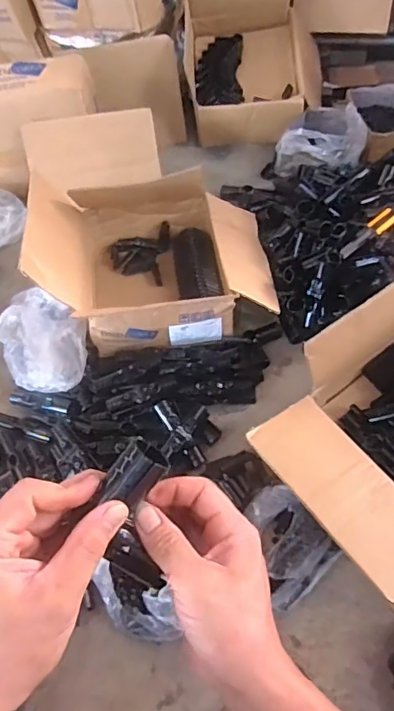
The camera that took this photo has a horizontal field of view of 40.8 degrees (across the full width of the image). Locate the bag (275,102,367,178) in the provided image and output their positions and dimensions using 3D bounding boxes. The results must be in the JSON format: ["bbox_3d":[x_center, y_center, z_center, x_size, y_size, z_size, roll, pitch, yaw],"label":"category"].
[{"bbox_3d":[0.323,-0.537,1.329,0.194,0.107,0.254,23,60,19],"label":"bag"}]

